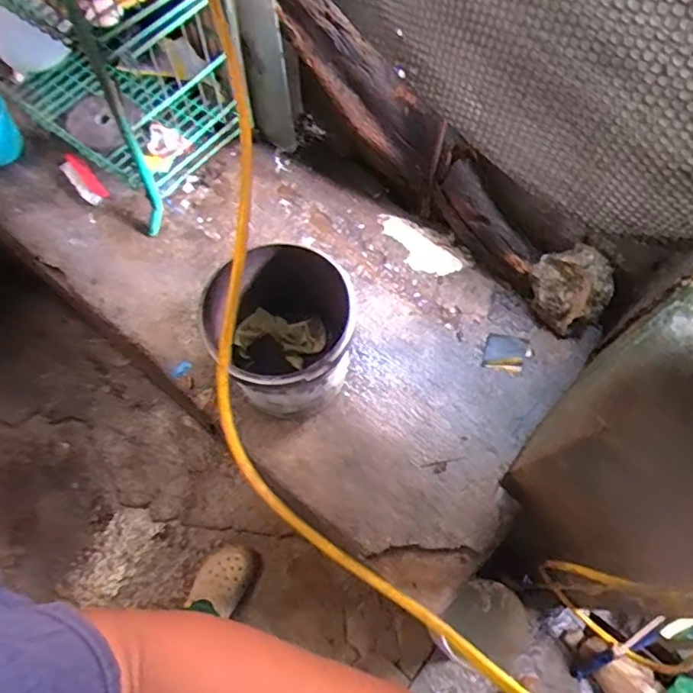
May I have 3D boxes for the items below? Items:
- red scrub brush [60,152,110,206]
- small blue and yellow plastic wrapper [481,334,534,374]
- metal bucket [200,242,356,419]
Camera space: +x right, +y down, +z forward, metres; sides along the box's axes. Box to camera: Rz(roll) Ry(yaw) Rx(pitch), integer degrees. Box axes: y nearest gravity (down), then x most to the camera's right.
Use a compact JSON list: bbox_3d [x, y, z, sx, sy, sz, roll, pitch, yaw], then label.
[{"bbox_3d":[-0.554,-0.354,1.221,0.047,0.044,0.129,-40,74,-17],"label":"red scrub brush"},{"bbox_3d":[0.294,0.012,1.064,0.083,0.013,0.071,16,68,4],"label":"small blue and yellow plastic wrapper"},{"bbox_3d":[-0.101,-0.012,0.945,0.213,0.248,0.224,-12,68,-7],"label":"metal bucket"}]

